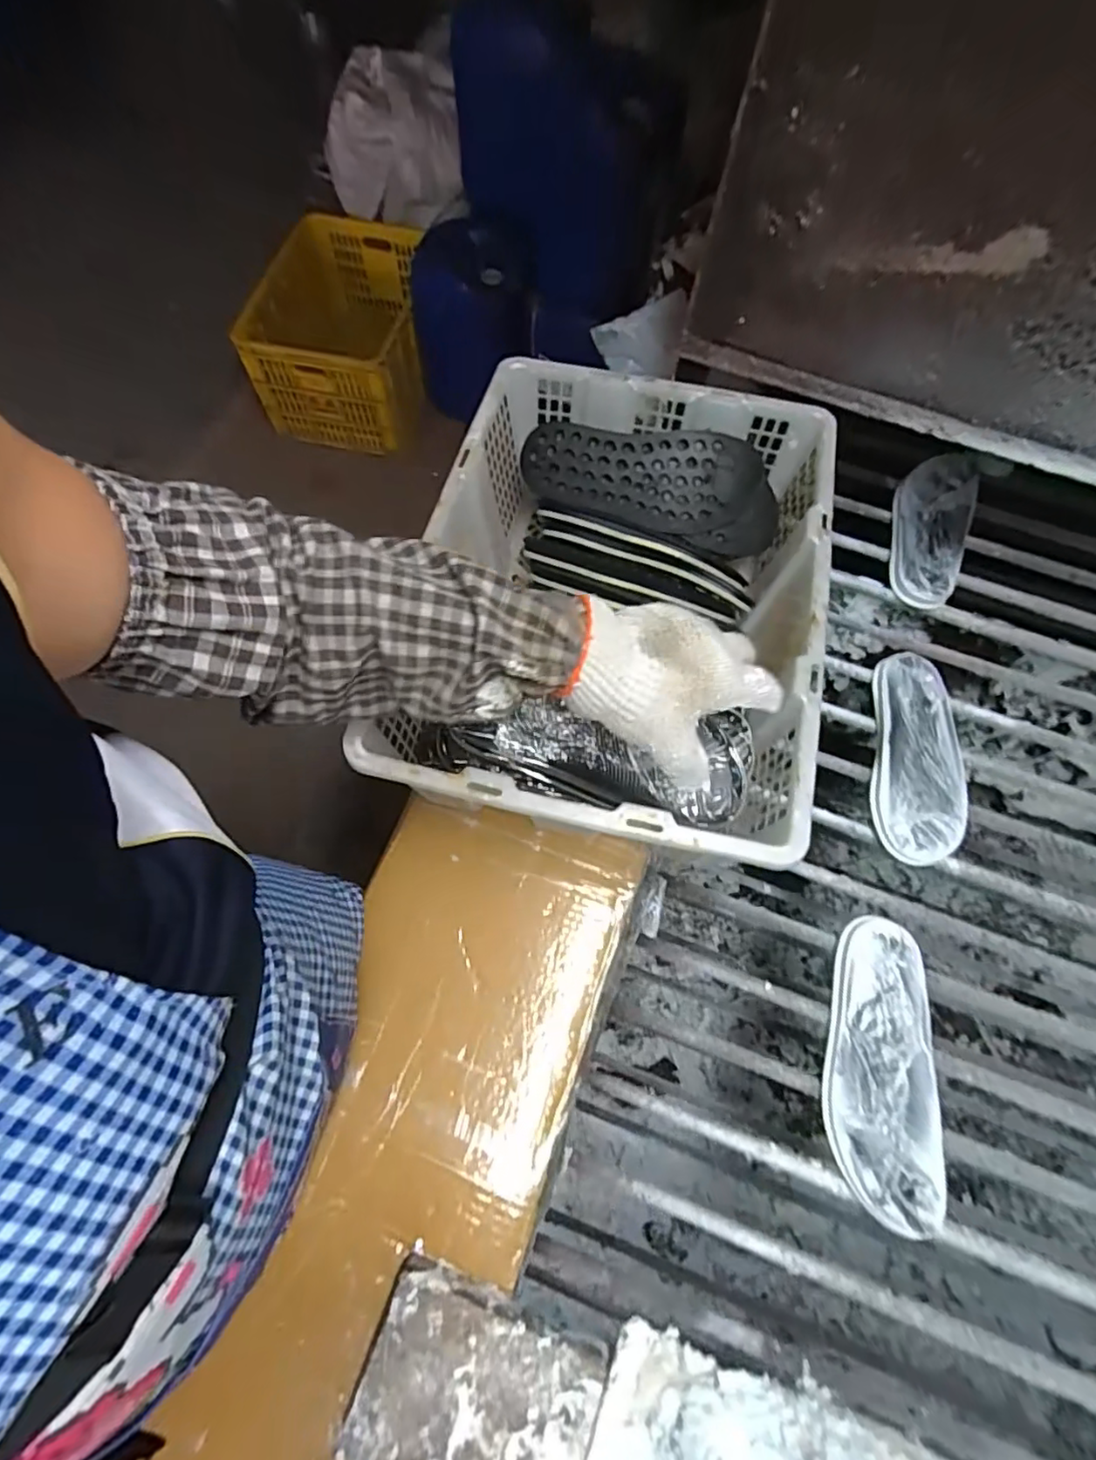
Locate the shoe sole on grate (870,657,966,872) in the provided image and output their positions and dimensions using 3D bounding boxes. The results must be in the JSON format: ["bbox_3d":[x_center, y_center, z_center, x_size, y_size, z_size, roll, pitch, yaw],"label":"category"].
[{"bbox_3d":[0.421,0.029,0.675,0.098,0.017,0.249,14,66,6],"label":"shoe sole on grate"}]

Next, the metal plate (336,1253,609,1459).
[{"bbox_3d":[-0.051,0.476,0.426,0.157,0.033,0.114,20,67,6],"label":"metal plate"}]

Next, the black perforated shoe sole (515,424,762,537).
[{"bbox_3d":[0.099,-0.275,0.655,0.251,0.031,0.099,9,105,6],"label":"black perforated shoe sole"}]

